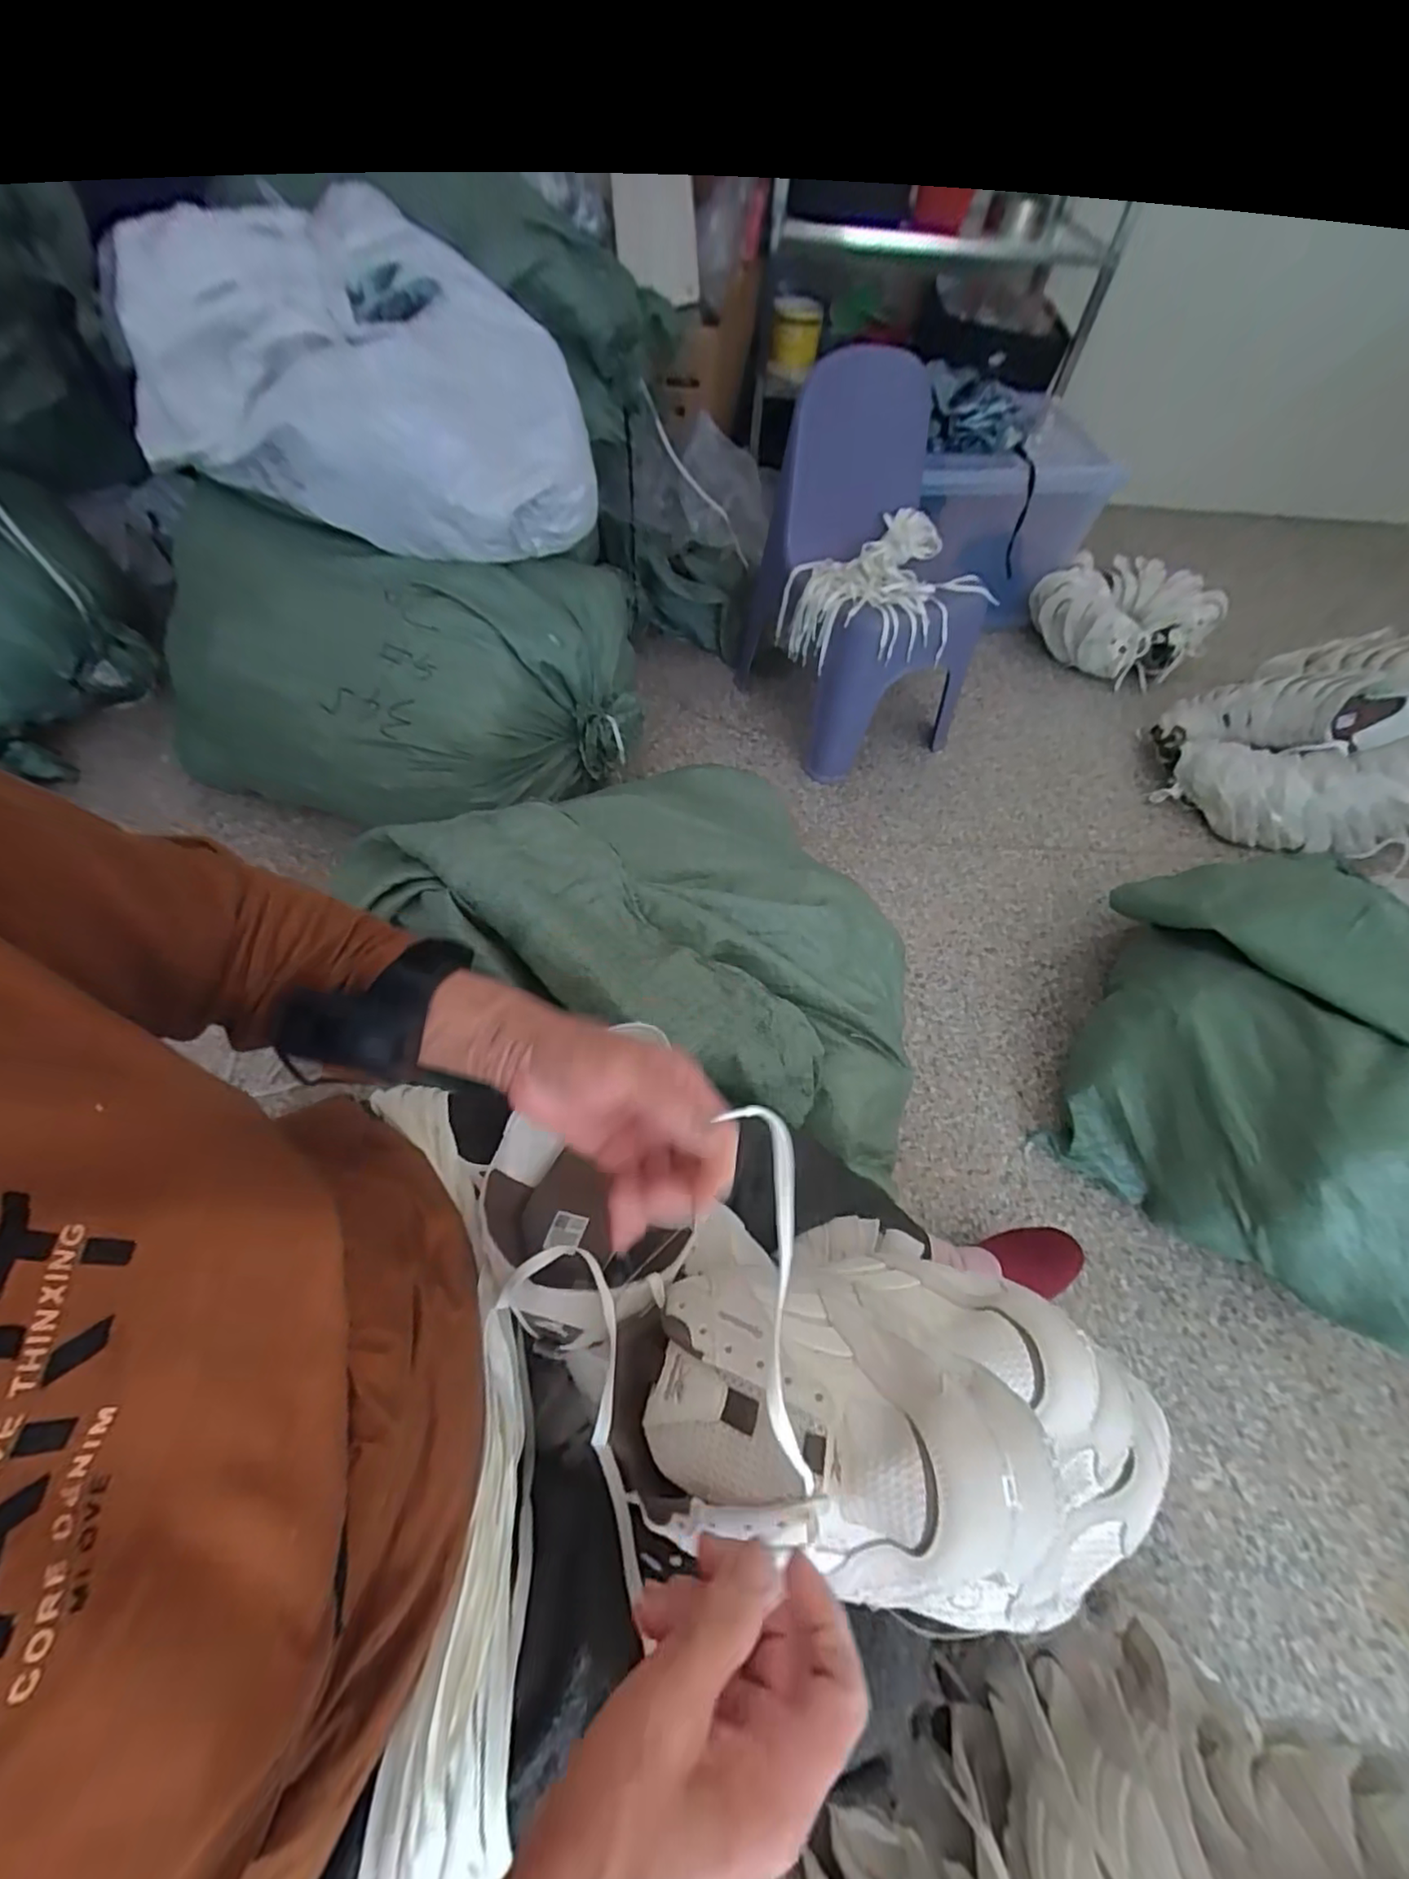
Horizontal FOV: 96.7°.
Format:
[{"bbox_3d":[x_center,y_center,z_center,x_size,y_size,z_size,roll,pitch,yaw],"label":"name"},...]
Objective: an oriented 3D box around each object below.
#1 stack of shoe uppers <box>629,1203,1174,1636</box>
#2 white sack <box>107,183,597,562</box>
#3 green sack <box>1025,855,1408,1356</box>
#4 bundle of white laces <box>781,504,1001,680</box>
[{"bbox_3d":[0.111,0.249,0.335,0.274,0.120,0.162,10,57,3],"label":"stack of shoe uppers"},{"bbox_3d":[-0.498,-0.931,1.037,0.644,0.322,0.510,12,57,4],"label":"white sack"},{"bbox_3d":[0.756,0.154,0.823,0.399,0.332,0.532,28,60,14],"label":"green sack"},{"bbox_3d":[0.337,-0.639,1.210,0.371,0.195,0.305,5,57,0],"label":"bundle of white laces"}]

